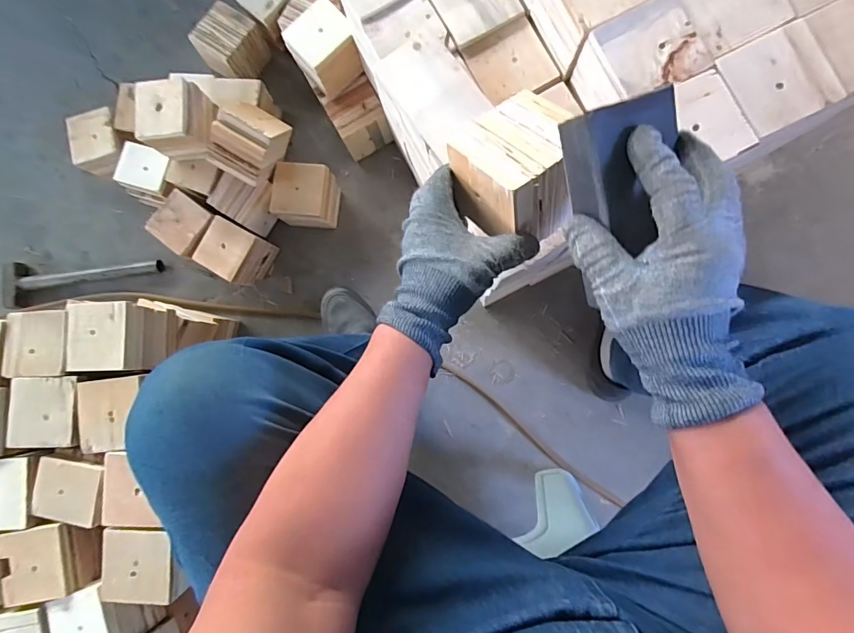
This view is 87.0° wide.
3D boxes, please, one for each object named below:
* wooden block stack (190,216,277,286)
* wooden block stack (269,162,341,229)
[{"bbox_3d":[-0.353,-0.116,0.842,0.098,0.094,0.099,31,89,7],"label":"wooden block stack"},{"bbox_3d":[-0.221,-0.219,0.837,0.096,0.096,0.102,9,87,6],"label":"wooden block stack"}]

